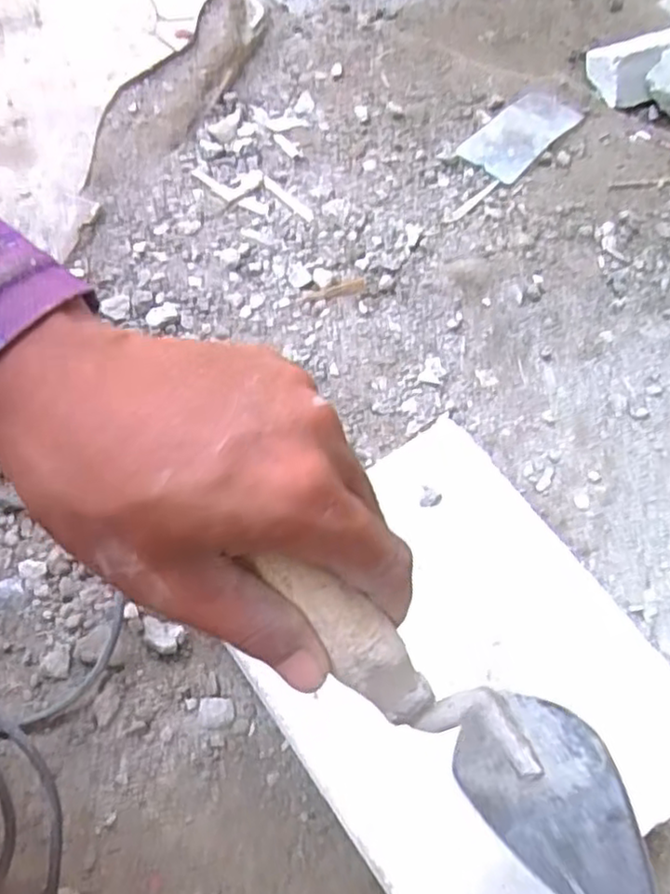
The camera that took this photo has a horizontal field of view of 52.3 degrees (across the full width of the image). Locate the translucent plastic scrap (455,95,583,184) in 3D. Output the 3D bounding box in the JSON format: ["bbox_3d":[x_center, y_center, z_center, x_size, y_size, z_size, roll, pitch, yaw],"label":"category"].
[{"bbox_3d":[0.185,-0.312,0.681,0.063,0.009,0.134,39,70,13],"label":"translucent plastic scrap"}]

